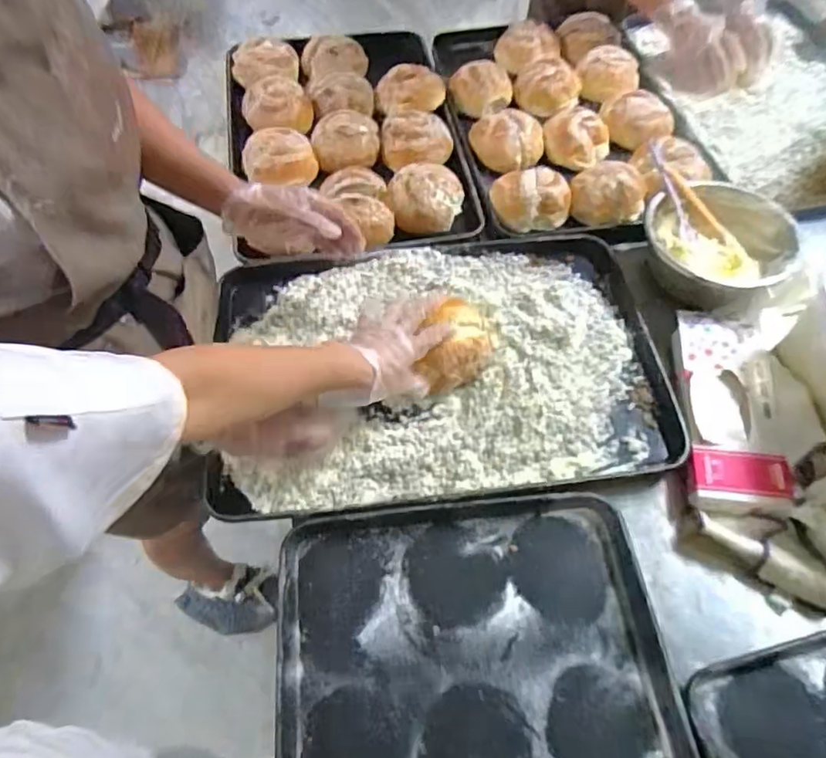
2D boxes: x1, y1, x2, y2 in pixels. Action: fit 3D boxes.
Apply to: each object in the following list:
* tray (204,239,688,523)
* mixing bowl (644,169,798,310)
[{"bbox_3d":[0.034,-0.023,0.790,0.592,0.044,0.387,-6,59,-3],"label":"tray"},{"bbox_3d":[0.444,-0.200,0.855,0.204,0.074,0.200,0,59,1],"label":"mixing bowl"}]

